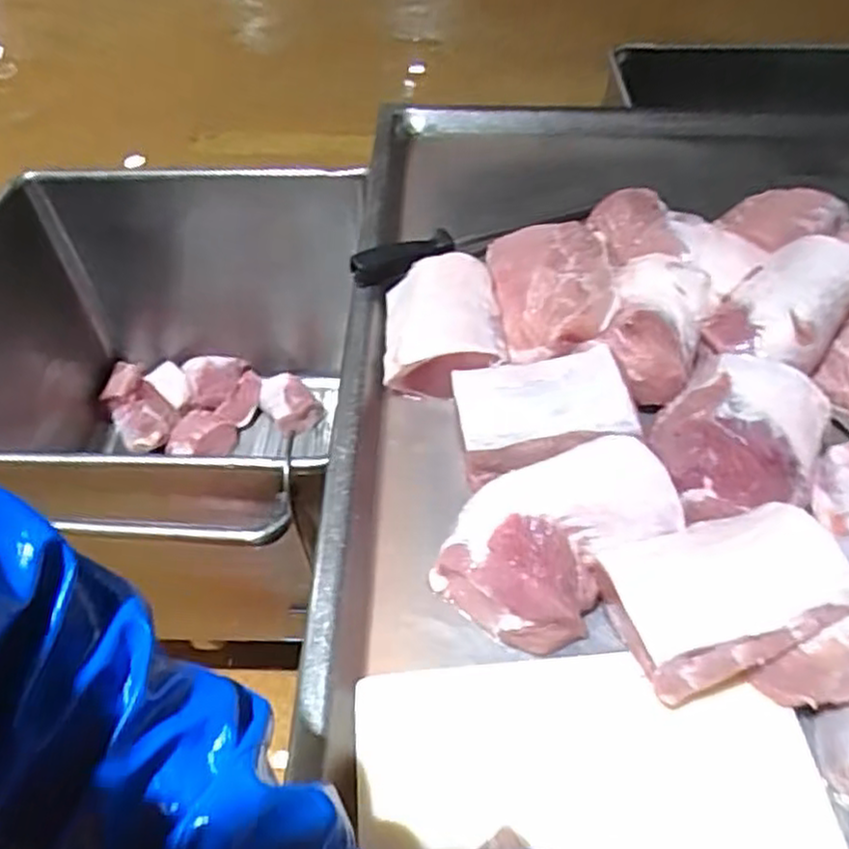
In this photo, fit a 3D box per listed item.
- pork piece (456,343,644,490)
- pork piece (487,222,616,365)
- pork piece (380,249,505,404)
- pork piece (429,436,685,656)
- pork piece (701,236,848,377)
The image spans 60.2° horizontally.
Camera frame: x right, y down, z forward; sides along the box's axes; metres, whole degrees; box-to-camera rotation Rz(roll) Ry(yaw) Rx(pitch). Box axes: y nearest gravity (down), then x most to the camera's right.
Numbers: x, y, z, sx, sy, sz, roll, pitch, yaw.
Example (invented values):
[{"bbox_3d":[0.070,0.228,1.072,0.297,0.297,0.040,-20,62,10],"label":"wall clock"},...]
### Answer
[{"bbox_3d":[0.101,-0.018,0.650,0.149,0.051,0.111,-11,56,7],"label":"pork piece"},{"bbox_3d":[0.127,-0.152,0.755,0.116,0.066,0.182,2,51,2],"label":"pork piece"},{"bbox_3d":[0.017,-0.098,0.743,0.117,0.066,0.149,-4,51,-3],"label":"pork piece"},{"bbox_3d":[0.102,0.088,0.598,0.190,0.080,0.140,-42,54,-9],"label":"pork piece"},{"bbox_3d":[0.337,-0.120,0.670,0.101,0.056,0.137,38,60,27],"label":"pork piece"}]

